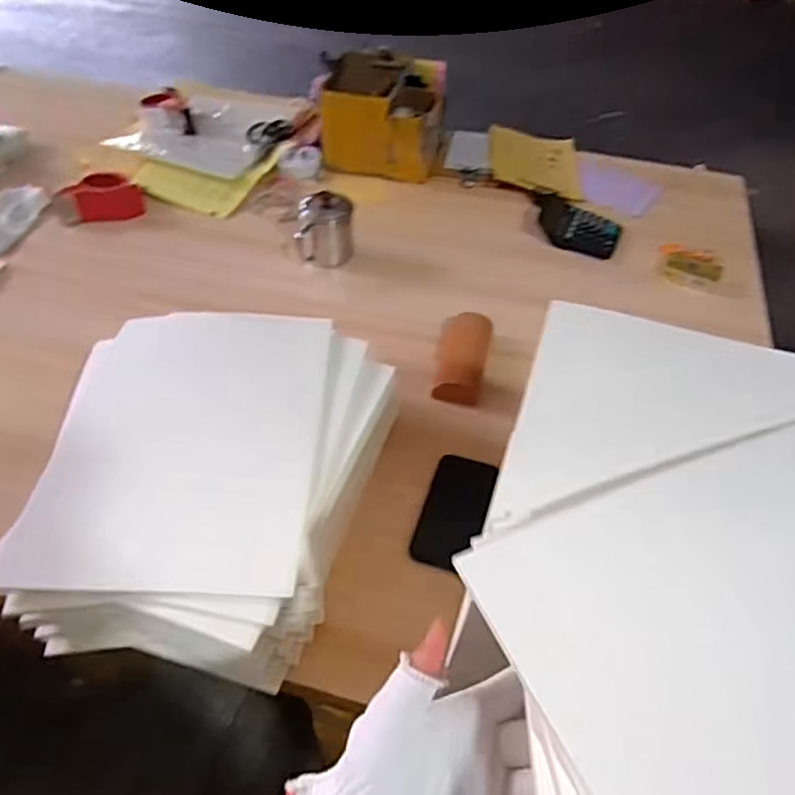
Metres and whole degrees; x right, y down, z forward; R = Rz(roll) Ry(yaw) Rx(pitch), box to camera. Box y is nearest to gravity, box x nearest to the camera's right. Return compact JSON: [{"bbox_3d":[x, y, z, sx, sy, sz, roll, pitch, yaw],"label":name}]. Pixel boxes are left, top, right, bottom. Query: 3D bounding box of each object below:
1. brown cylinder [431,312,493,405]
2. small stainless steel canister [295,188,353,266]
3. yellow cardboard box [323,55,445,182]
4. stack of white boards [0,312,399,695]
[{"bbox_3d":[0.094,-0.060,0.946,0.071,0.035,0.156,11,47,8],"label":"brown cylinder"},{"bbox_3d":[-0.122,-0.279,1.103,0.096,0.094,0.092,-1,47,-3],"label":"small stainless steel canister"},{"bbox_3d":[-0.016,-0.601,1.359,0.227,0.138,0.314,7,47,4],"label":"yellow cardboard box"},{"bbox_3d":[-0.196,0.081,0.715,0.328,0.103,0.386,7,47,5],"label":"stack of white boards"}]

